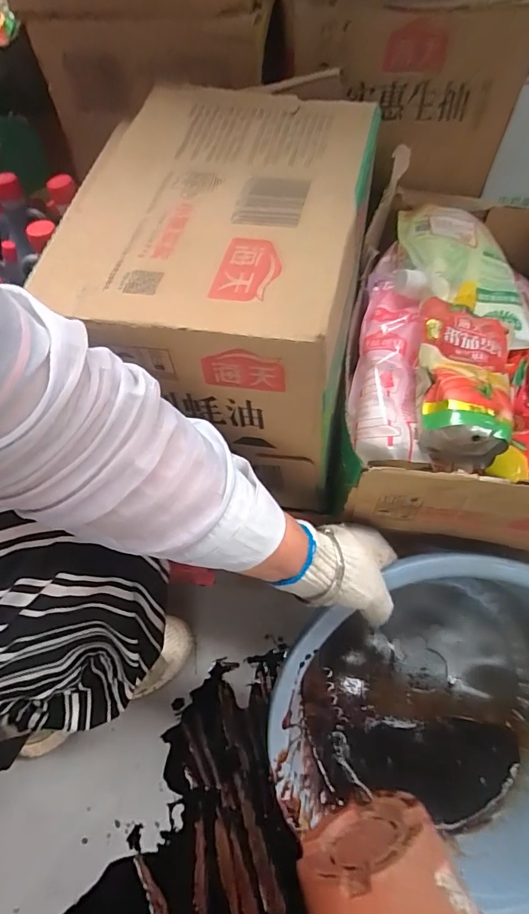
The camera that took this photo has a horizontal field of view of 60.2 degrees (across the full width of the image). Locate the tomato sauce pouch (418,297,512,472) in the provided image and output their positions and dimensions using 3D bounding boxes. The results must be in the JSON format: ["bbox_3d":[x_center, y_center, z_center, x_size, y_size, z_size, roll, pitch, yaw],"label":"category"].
[{"bbox_3d":[0.177,-0.070,0.404,0.093,0.057,0.154,13,58,9],"label":"tomato sauce pouch"}]

